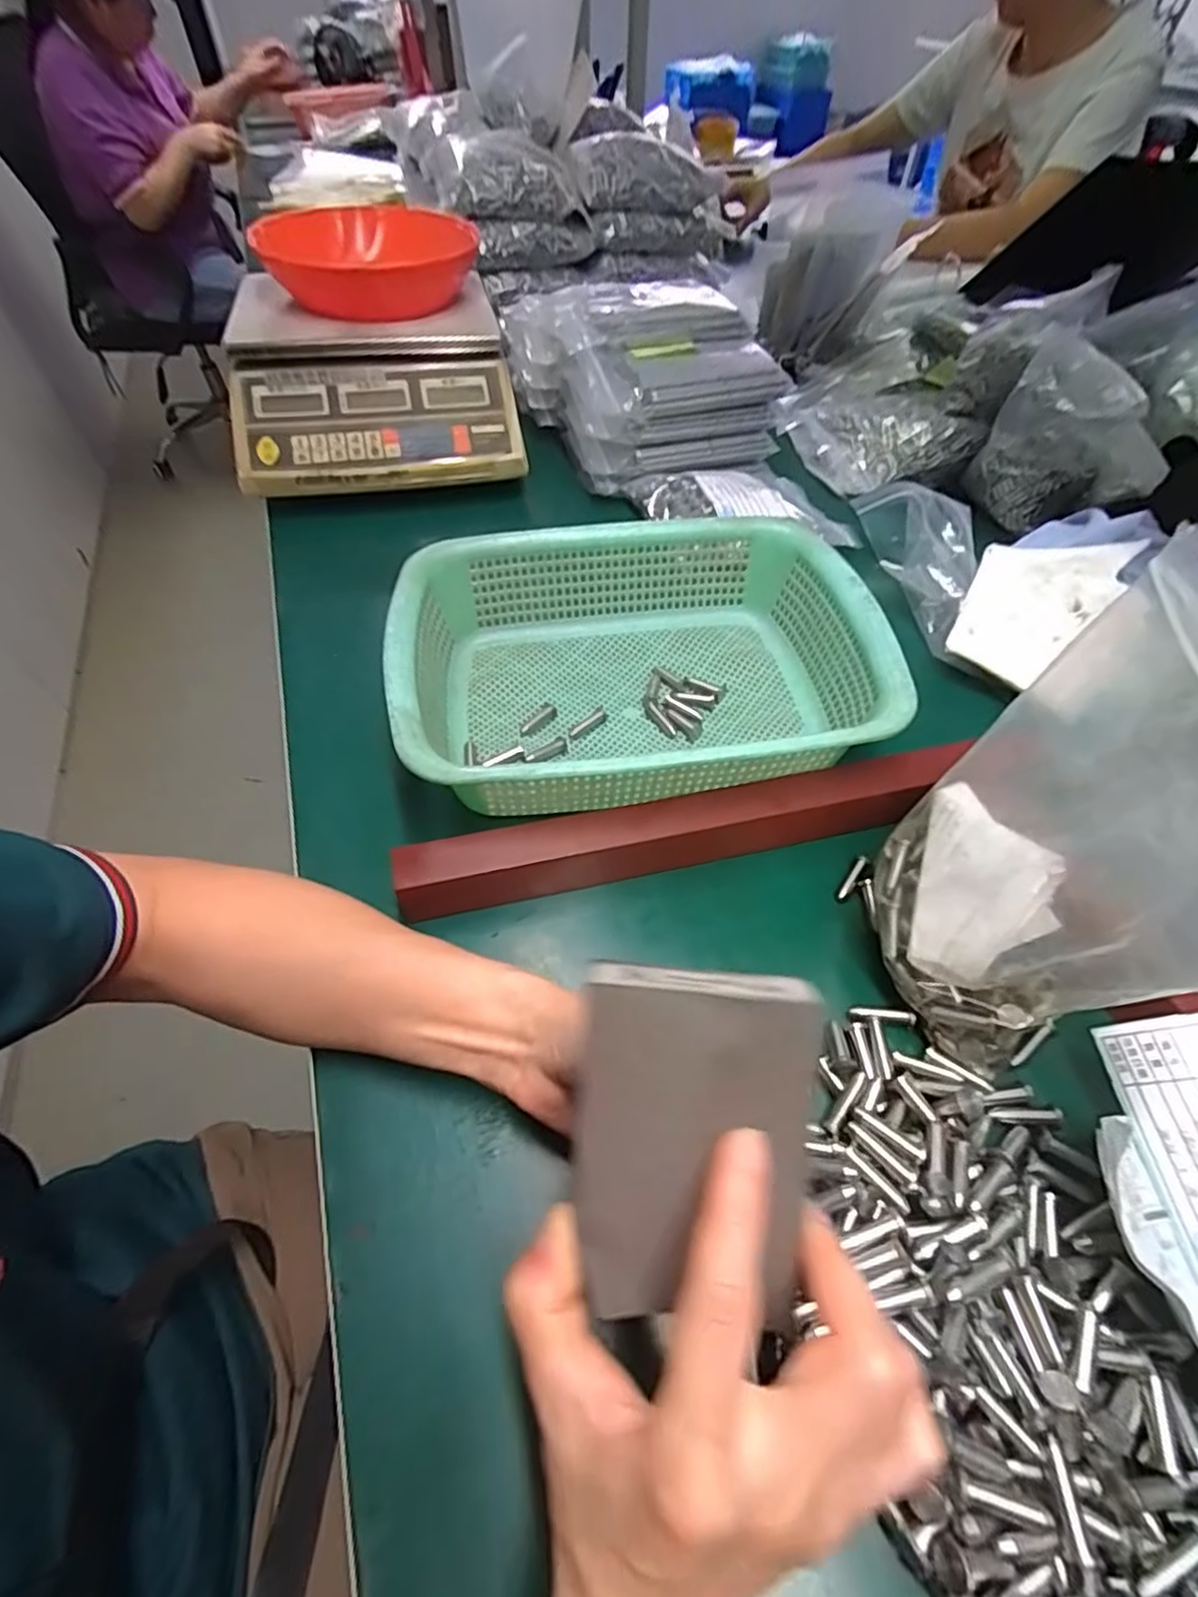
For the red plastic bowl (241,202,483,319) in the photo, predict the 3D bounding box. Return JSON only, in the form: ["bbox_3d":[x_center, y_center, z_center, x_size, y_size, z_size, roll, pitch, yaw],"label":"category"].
[{"bbox_3d":[-0.240,-0.550,0.653,0.215,0.058,0.218,0,54,0],"label":"red plastic bowl"}]

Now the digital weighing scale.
[{"bbox_3d":[-0.219,-0.416,0.634,0.252,0.100,0.252,-9,55,-6],"label":"digital weighing scale"}]

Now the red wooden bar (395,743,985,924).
[{"bbox_3d":[0.056,0.017,0.369,0.330,0.041,0.031,-12,55,-9],"label":"red wooden bar"}]

